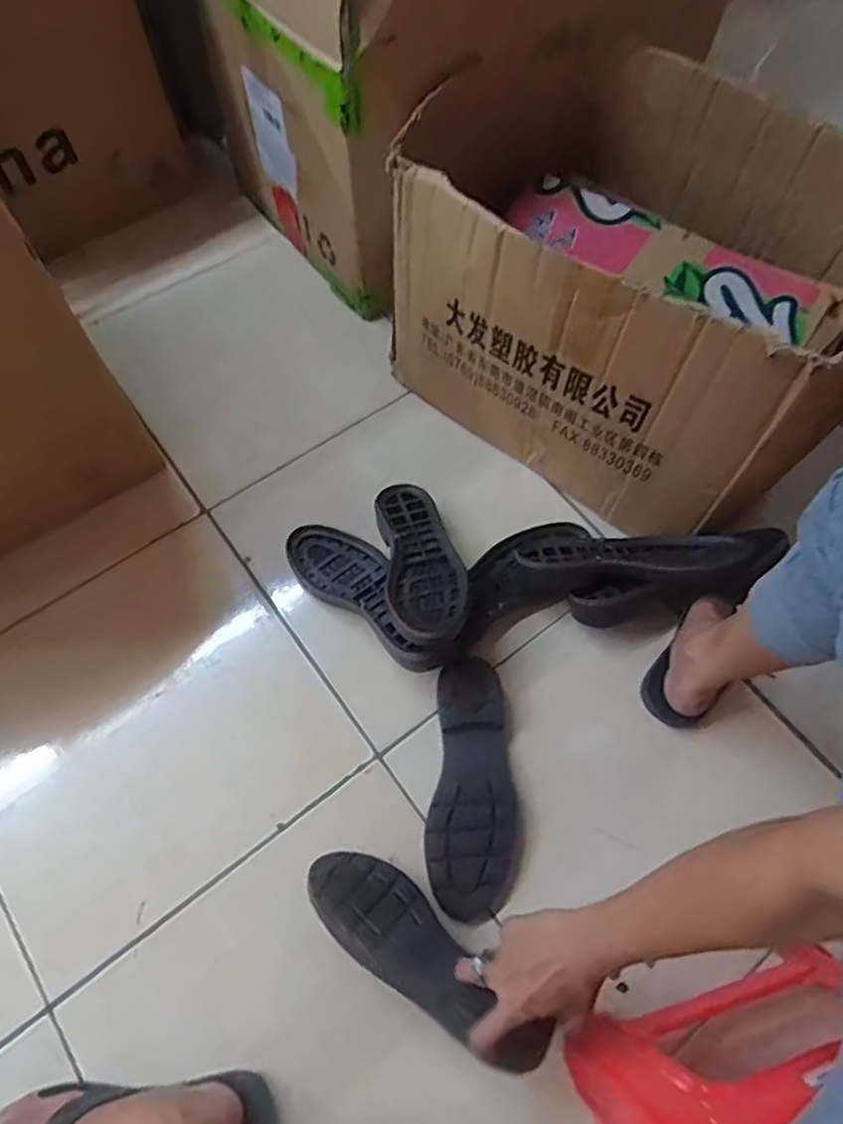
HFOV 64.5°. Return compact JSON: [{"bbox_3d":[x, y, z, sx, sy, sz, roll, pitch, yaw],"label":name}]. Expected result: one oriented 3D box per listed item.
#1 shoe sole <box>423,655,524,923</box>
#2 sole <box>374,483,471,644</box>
[{"bbox_3d":[0.060,0.239,0.728,0.098,0.030,0.259,5,65,1],"label":"shoe sole"},{"bbox_3d":[-0.002,-0.005,0.790,0.091,0.029,0.249,-12,44,-3],"label":"sole"}]

